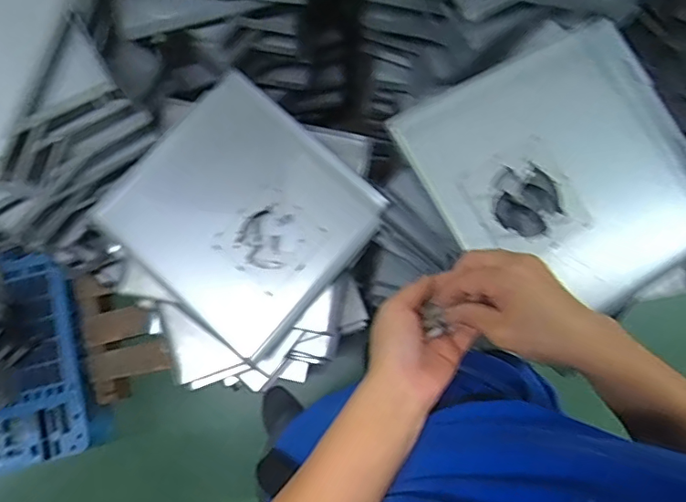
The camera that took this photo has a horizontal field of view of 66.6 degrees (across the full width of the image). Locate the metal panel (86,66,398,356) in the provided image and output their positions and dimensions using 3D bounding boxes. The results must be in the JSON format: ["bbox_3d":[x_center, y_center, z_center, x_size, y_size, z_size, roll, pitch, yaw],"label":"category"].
[{"bbox_3d":[-0.160,-0.060,0.837,0.351,0.033,0.331,41,85,0],"label":"metal panel"}]

